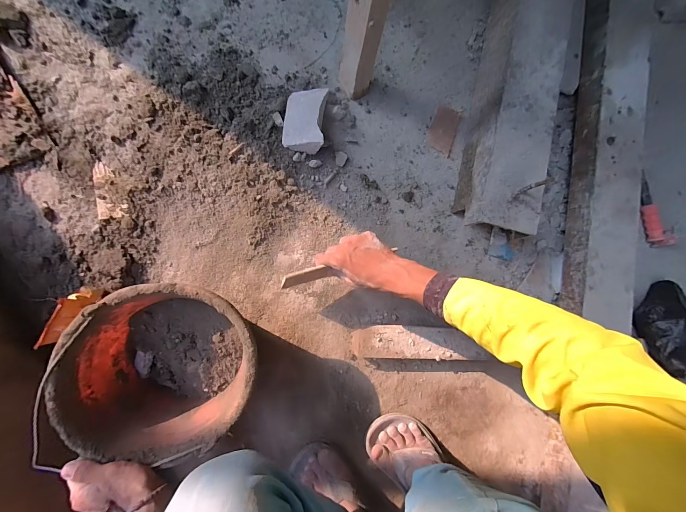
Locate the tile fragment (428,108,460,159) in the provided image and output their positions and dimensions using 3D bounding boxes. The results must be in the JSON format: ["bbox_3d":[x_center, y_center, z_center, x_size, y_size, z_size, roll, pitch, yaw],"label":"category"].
[{"bbox_3d":[0.227,-0.283,0.653,0.062,0.014,0.102,24,83,-6],"label":"tile fragment"}]

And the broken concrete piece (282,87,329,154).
[{"bbox_3d":[-0.077,-0.262,0.574,0.076,0.068,0.113,5,85,-8],"label":"broken concrete piece"}]

